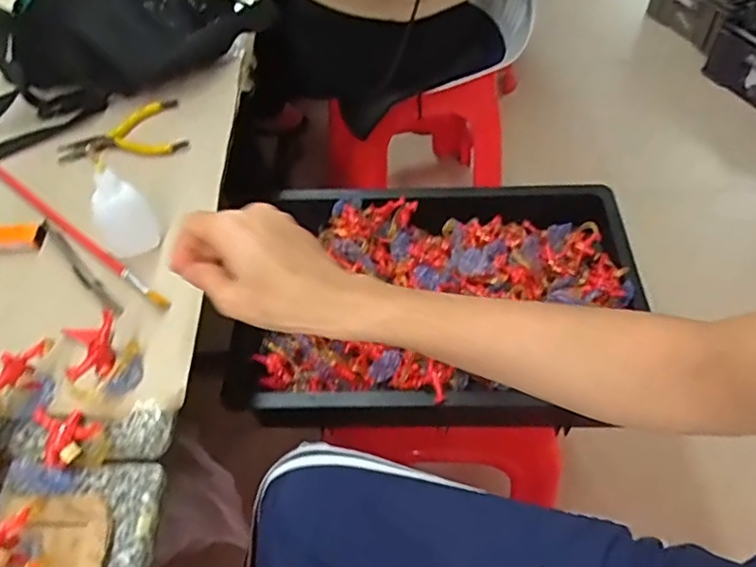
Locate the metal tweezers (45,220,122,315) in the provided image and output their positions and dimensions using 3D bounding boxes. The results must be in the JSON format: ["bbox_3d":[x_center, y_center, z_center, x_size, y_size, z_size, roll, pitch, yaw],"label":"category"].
[{"bbox_3d":[-0.251,-0.017,0.507,0.012,0.009,0.135,-36,58,-23],"label":"metal tweezers"}]

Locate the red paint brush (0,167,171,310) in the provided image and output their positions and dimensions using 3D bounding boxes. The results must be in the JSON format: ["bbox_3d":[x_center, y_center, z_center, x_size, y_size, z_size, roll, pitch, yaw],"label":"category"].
[{"bbox_3d":[-0.273,-0.050,0.535,0.276,0.011,0.014,33,60,25],"label":"red paint brush"}]

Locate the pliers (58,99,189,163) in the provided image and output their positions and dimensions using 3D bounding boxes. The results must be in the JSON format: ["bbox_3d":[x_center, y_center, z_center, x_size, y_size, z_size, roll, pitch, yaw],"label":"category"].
[{"bbox_3d":[-0.249,-0.143,0.606,0.124,0.015,0.079,-28,56,-18],"label":"pliers"}]

